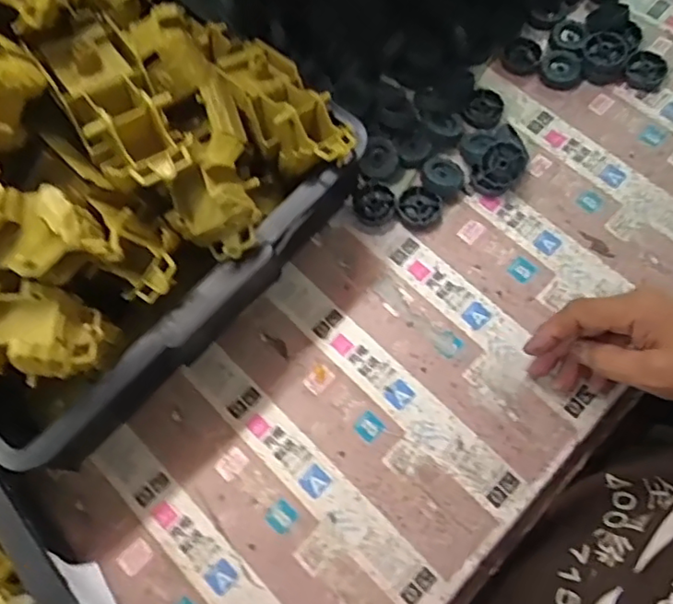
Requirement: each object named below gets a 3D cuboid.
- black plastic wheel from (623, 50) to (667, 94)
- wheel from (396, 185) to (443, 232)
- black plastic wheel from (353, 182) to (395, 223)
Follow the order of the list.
[{"bbox_3d":[0.298,-0.223,0.577,0.036,0.016,0.038,0,70,0],"label":"black plastic wheel"},{"bbox_3d":[0.074,-0.083,0.534,0.040,0.012,0.037,0,71,1],"label":"wheel"},{"bbox_3d":[0.033,-0.089,0.541,0.036,0.016,0.034,0,71,1],"label":"black plastic wheel"}]

